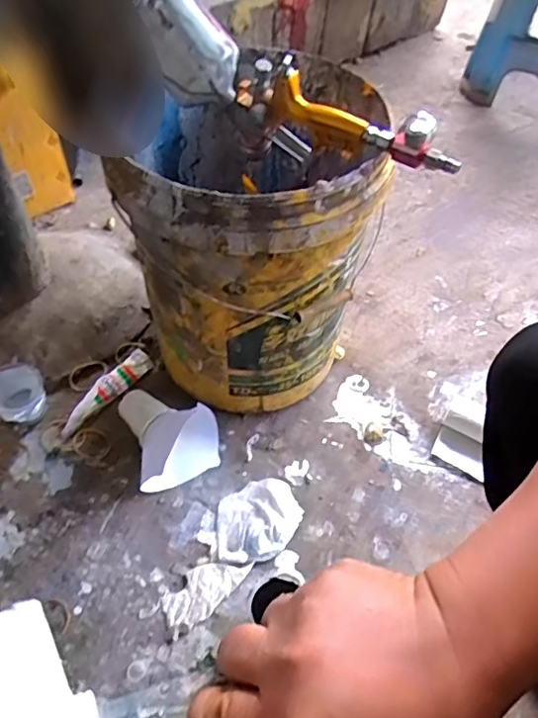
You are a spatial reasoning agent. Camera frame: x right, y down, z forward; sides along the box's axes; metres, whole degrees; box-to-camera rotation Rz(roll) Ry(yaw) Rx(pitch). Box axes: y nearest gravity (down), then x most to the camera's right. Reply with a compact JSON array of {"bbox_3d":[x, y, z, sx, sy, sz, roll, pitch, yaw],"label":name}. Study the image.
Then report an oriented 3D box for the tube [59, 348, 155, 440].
[{"bbox_3d":[-0.239,0.046,0.818,0.043,0.014,0.169,33,59,20],"label":"tube"}]

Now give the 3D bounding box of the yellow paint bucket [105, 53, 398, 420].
[{"bbox_3d":[-0.021,-0.155,0.733,0.269,0.350,0.305,2,54,-1],"label":"yellow paint bucket"}]

